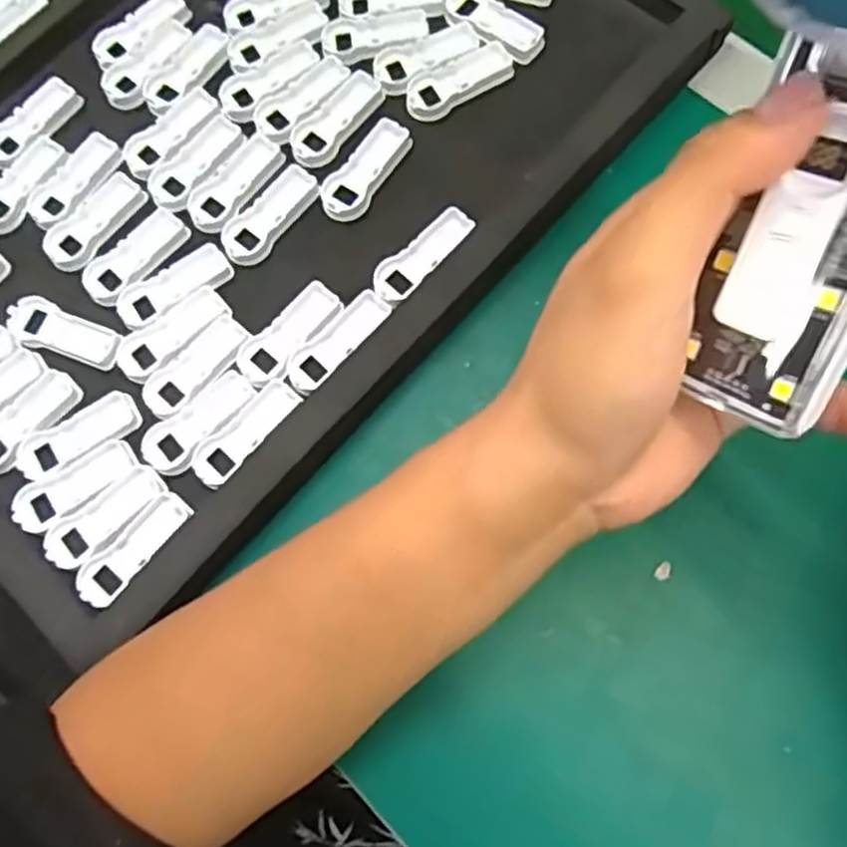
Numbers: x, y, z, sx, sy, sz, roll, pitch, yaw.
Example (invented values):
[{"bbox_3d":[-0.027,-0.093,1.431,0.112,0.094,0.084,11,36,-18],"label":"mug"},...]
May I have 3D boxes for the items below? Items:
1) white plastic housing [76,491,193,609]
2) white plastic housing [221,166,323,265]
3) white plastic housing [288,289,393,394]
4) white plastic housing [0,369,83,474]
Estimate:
[{"bbox_3d":[-0.125,0.055,0.331,0.019,0.013,0.055,41,80,14],"label":"white plastic housing"},{"bbox_3d":[-0.075,-0.102,0.368,0.024,0.005,0.056,40,80,14],"label":"white plastic housing"},{"bbox_3d":[-0.039,-0.037,0.346,0.055,0.007,0.019,-43,75,-8],"label":"white plastic housing"},{"bbox_3d":[-0.183,0.000,0.348,0.055,0.007,0.023,-41,75,-8],"label":"white plastic housing"}]

